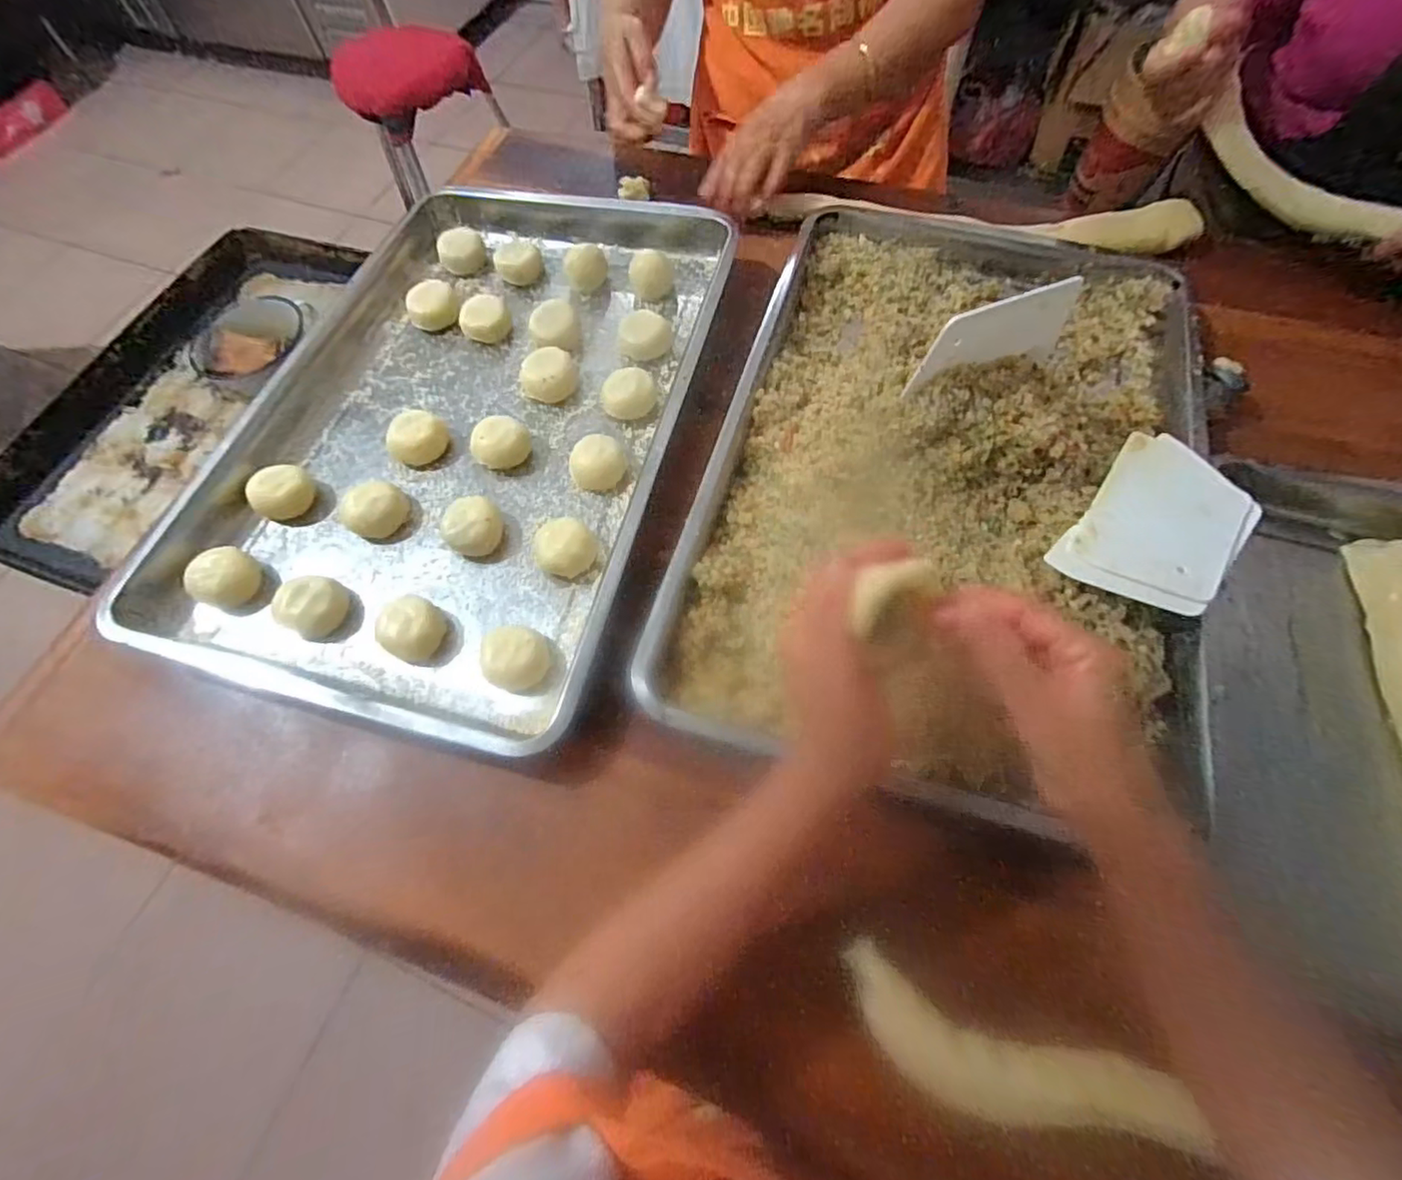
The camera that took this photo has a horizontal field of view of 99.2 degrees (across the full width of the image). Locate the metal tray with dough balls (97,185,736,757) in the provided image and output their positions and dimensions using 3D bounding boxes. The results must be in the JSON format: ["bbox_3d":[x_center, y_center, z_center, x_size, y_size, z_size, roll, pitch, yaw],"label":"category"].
[{"bbox_3d":[-0.218,-0.192,0.578,0.415,0.043,0.634,12,66,9],"label":"metal tray with dough balls"}]

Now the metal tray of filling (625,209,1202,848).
[{"bbox_3d":[0.216,-0.135,0.506,0.381,0.097,0.608,15,67,10],"label":"metal tray of filling"}]

